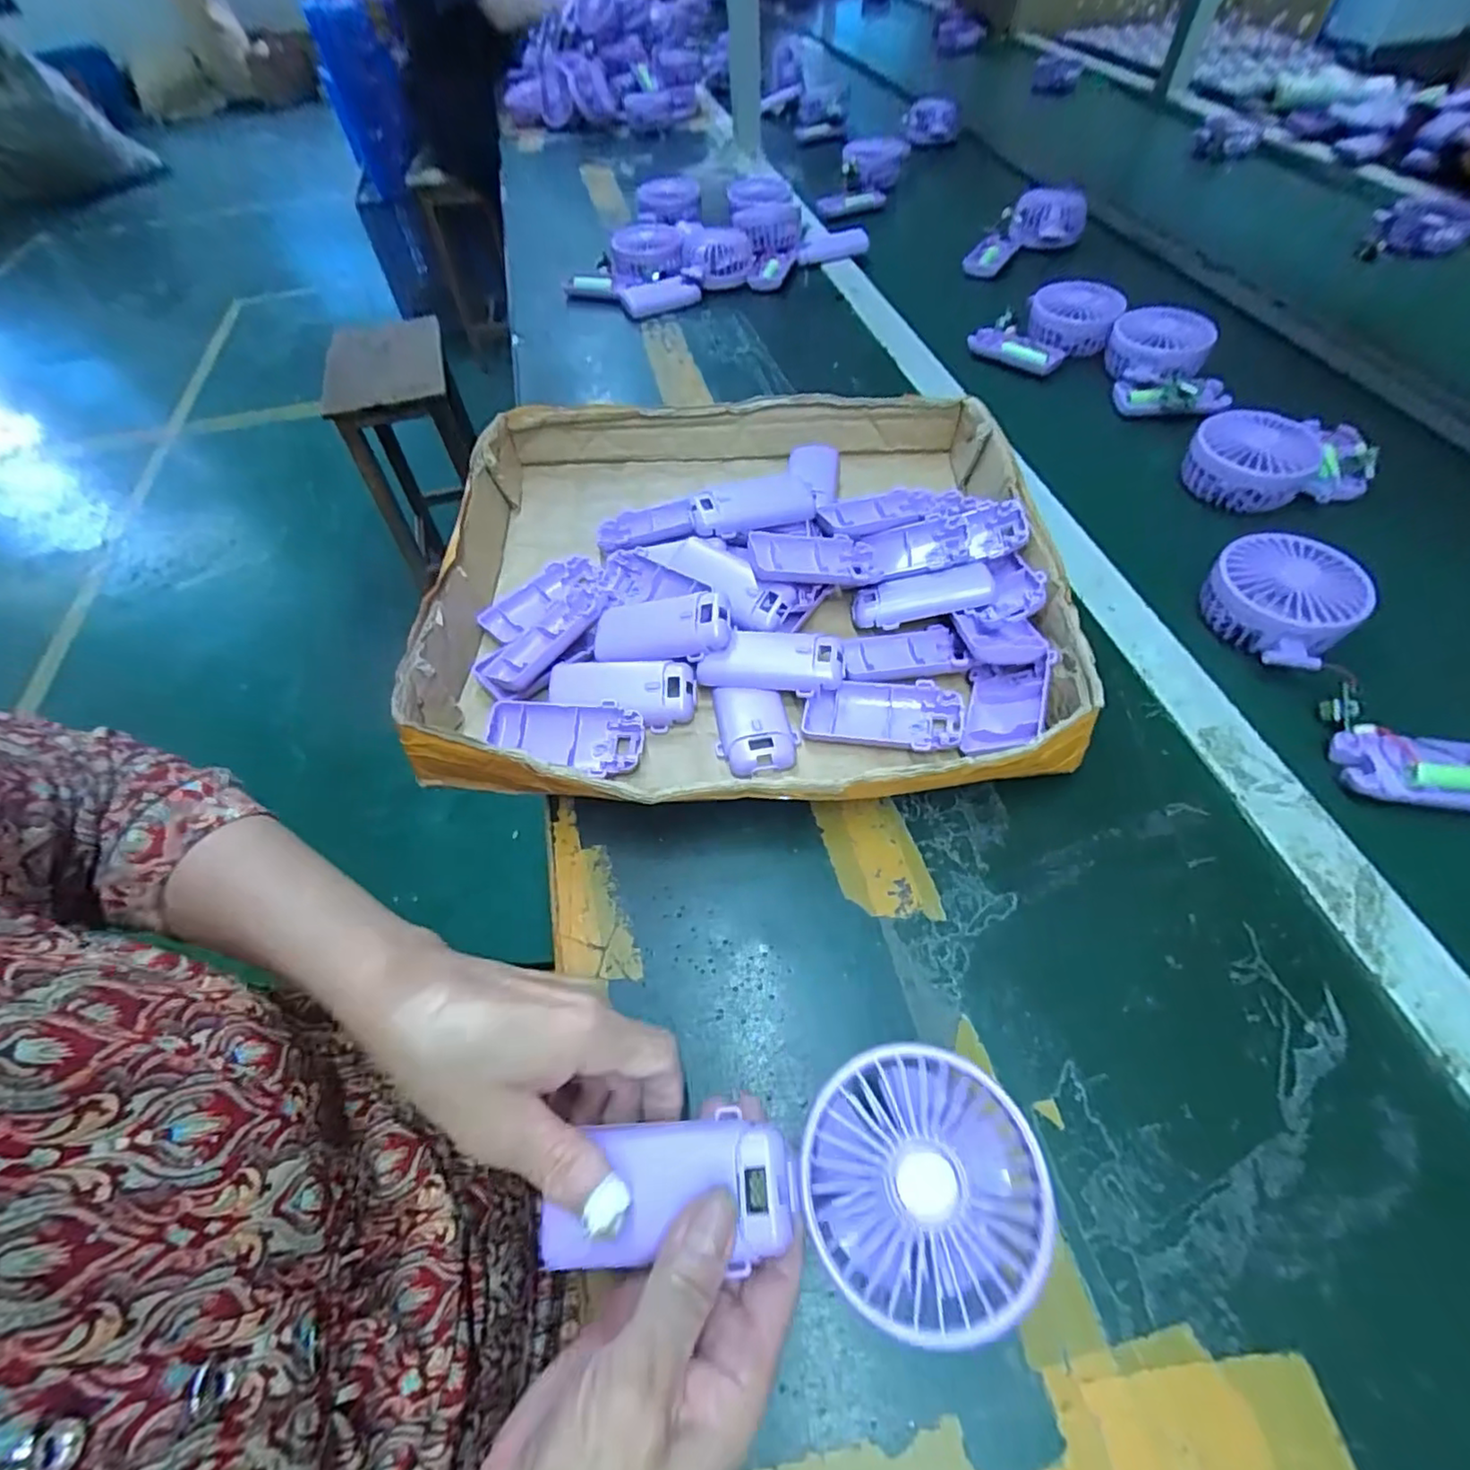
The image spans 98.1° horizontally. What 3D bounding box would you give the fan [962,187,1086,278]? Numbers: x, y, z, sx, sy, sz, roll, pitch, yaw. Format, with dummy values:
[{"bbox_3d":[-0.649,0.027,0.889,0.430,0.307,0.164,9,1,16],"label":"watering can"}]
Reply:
[{"bbox_3d":[0.354,-0.629,0.800,0.183,0.059,0.064,-26,58,-15],"label":"fan"}]

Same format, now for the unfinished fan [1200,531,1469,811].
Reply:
[{"bbox_3d":[0.385,-0.045,0.397,0.085,0.038,0.207,-10,55,-4],"label":"unfinished fan"}]

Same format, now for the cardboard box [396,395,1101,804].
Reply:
[{"bbox_3d":[0.004,-0.114,0.454,0.397,0.063,0.375,-2,55,1],"label":"cardboard box"}]

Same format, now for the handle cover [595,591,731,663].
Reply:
[{"bbox_3d":[-0.049,-0.070,0.419,0.093,0.015,0.044,-3,76,22],"label":"handle cover"}]

